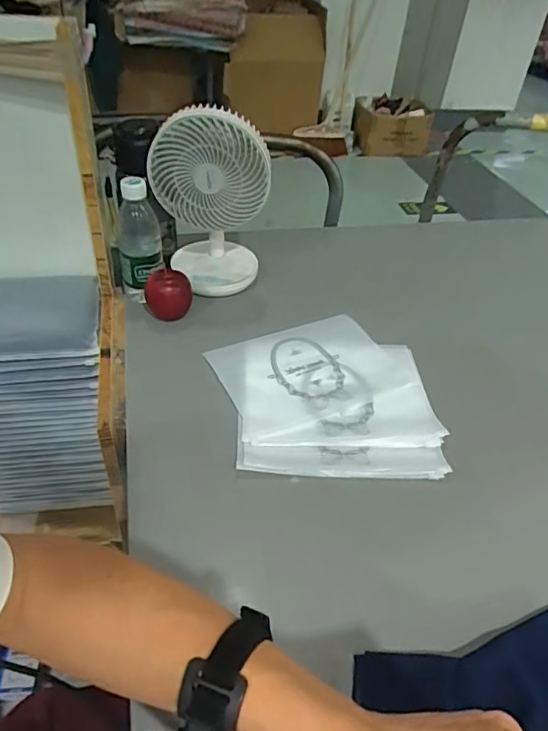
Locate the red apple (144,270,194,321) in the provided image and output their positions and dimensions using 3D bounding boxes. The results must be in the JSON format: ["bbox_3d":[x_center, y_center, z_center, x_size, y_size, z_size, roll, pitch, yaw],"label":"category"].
[{"bbox_3d":[-0.147,-0.094,0.746,0.064,0.069,0.054,-4,43,-8],"label":"red apple"}]

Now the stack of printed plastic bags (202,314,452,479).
[{"bbox_3d":[0.060,0.029,0.667,0.259,0.010,0.262,0,42,-4],"label":"stack of printed plastic bags"}]

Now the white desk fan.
[{"bbox_3d":[-0.087,-0.226,0.760,0.155,0.260,0.109,2,42,-1],"label":"white desk fan"}]

